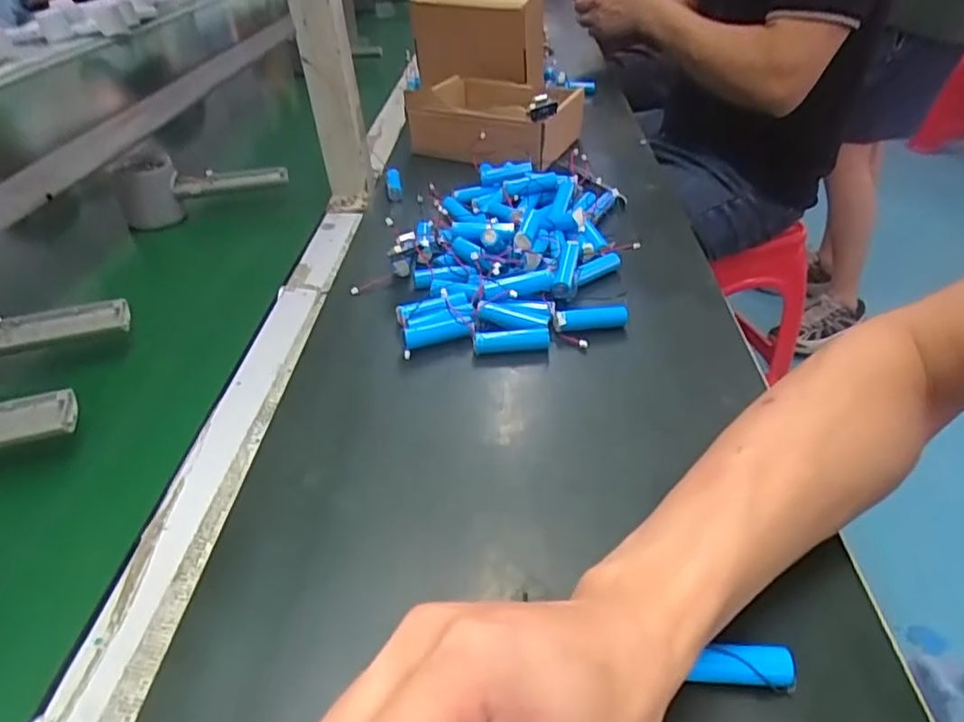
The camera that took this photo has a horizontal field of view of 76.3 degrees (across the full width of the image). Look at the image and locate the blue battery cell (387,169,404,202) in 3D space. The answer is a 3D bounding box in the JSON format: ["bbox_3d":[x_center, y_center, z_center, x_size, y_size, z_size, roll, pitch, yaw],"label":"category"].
[{"bbox_3d":[-0.089,-0.179,0.622,0.015,0.017,0.047,-5,38,-6],"label":"blue battery cell"}]

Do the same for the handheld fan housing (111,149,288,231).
[{"bbox_3d":[-0.273,-0.175,0.612,0.158,0.057,0.051,-8,38,-10],"label":"handheld fan housing"}]

